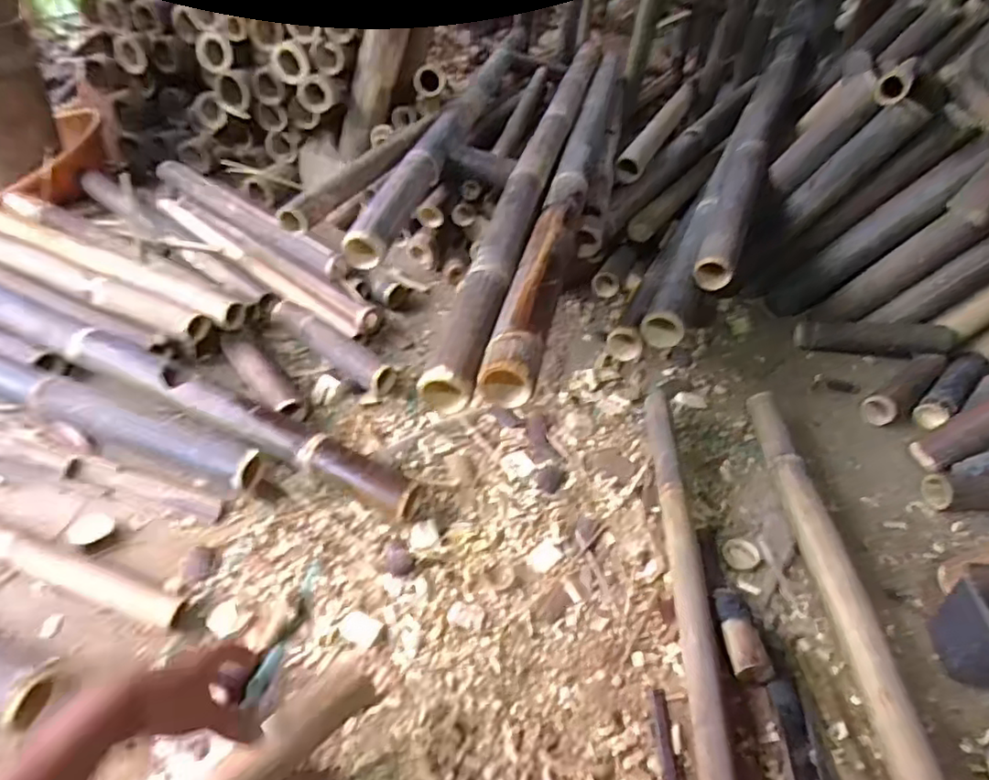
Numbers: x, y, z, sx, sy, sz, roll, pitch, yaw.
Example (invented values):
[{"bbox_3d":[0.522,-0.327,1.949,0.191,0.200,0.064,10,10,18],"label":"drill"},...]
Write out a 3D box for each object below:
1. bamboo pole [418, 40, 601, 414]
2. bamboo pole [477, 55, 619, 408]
[{"bbox_3d":[0.096,-0.462,1.176,0.075,0.064,1.490,15,41,4],"label":"bamboo pole"},{"bbox_3d":[0.151,-0.399,1.122,0.067,0.056,1.304,15,41,4],"label":"bamboo pole"}]

